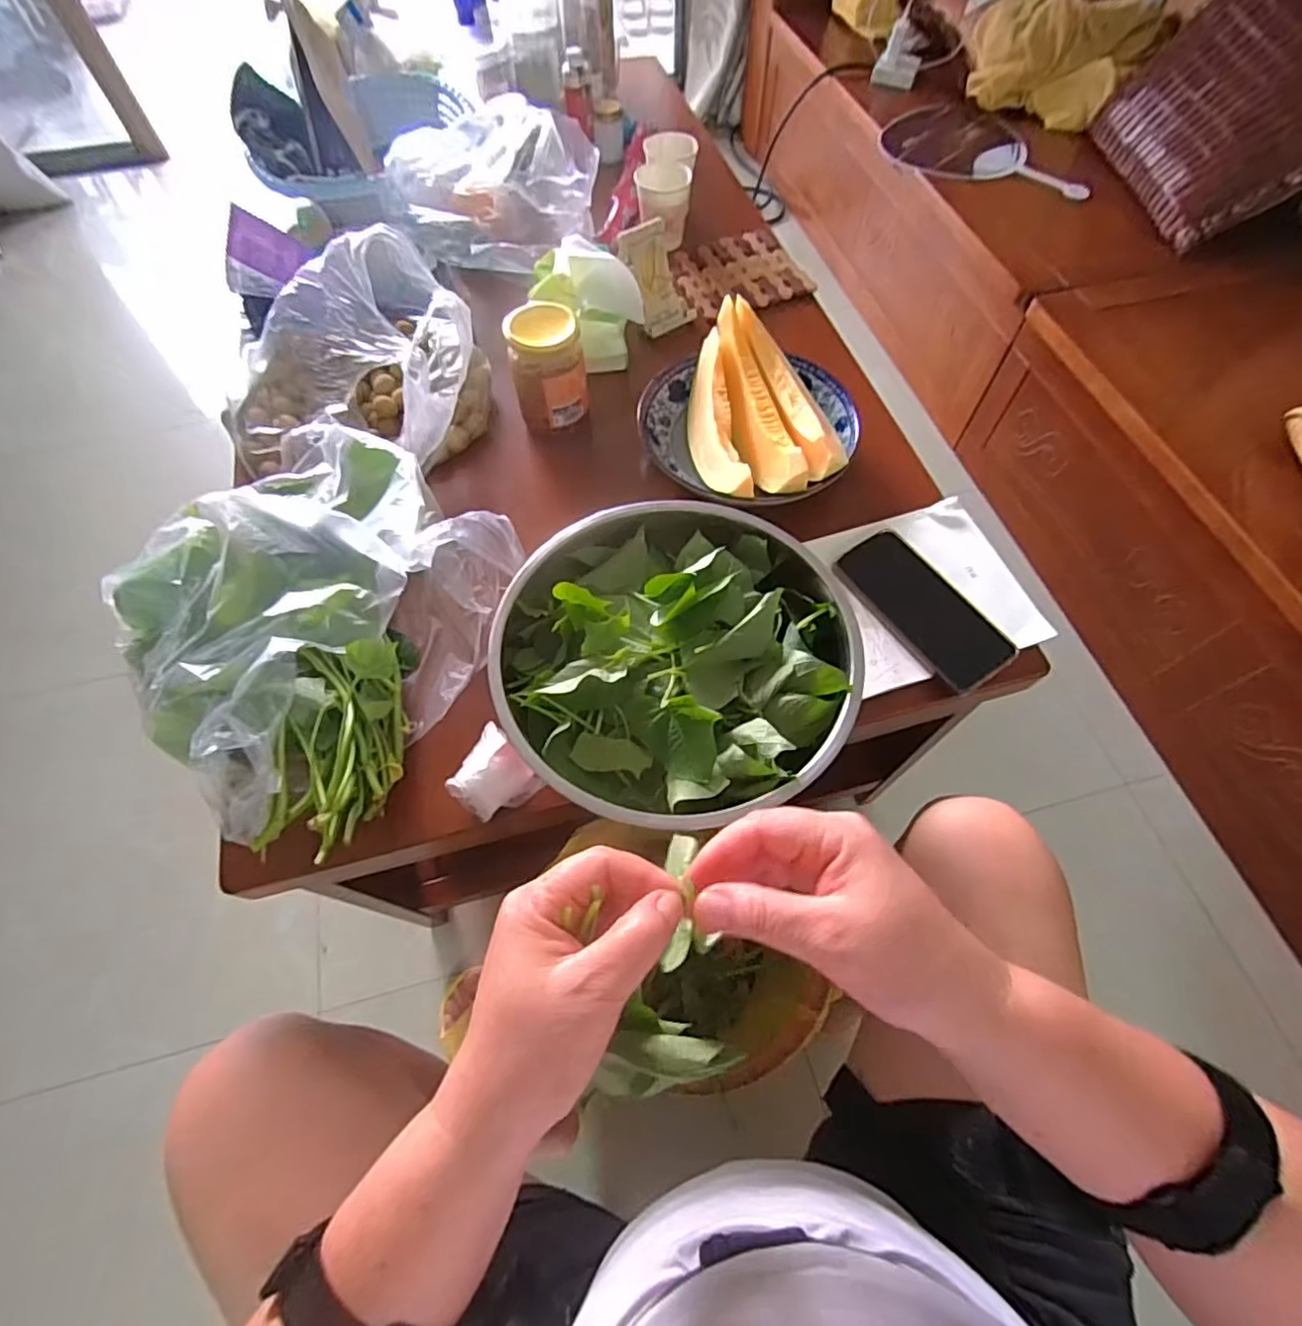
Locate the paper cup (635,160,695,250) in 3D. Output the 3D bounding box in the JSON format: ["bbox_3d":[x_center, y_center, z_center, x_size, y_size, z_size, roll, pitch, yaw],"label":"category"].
[{"bbox_3d":[0.018,-0.613,0.841,0.074,0.068,0.063,36,68,18],"label":"paper cup"}]

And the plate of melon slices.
[{"bbox_3d":[0.104,-0.257,0.650,0.222,0.063,0.212,0,62,0],"label":"plate of melon slices"}]

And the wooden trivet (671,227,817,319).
[{"bbox_3d":[0.110,-0.513,0.829,0.161,0.013,0.148,-17,63,-8],"label":"wooden trivet"}]

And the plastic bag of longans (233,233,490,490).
[{"bbox_3d":[-0.308,-0.319,0.652,0.266,0.144,0.241,6,62,3],"label":"plastic bag of longans"}]

